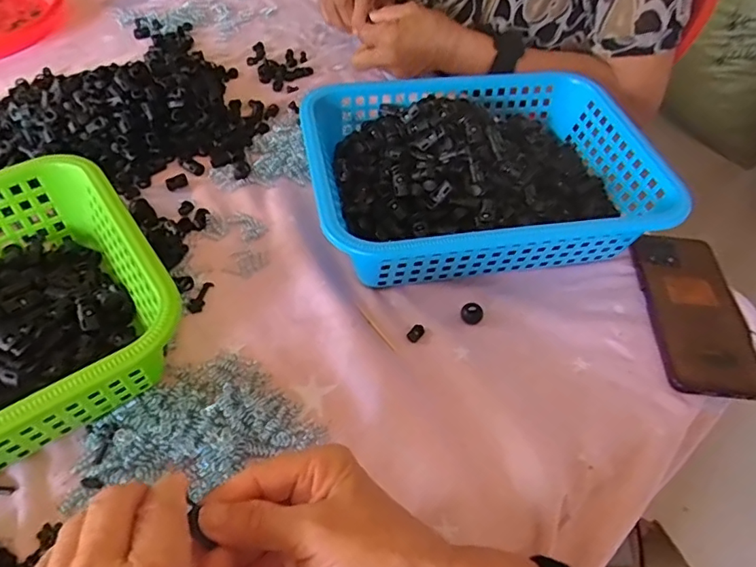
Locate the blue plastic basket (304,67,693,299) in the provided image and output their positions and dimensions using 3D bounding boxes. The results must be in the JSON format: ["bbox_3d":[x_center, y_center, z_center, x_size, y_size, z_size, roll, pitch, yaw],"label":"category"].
[{"bbox_3d":[0.087,-0.093,0.480,0.293,0.079,0.216,-6,52,-10],"label":"blue plastic basket"}]

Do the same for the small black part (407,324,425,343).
[{"bbox_3d":[0.030,0.039,0.425,0.011,0.005,0.016,35,56,21],"label":"small black part"}]

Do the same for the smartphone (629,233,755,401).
[{"bbox_3d":[0.269,0.022,0.452,0.075,0.014,0.156,6,51,-1],"label":"smartphone"}]

